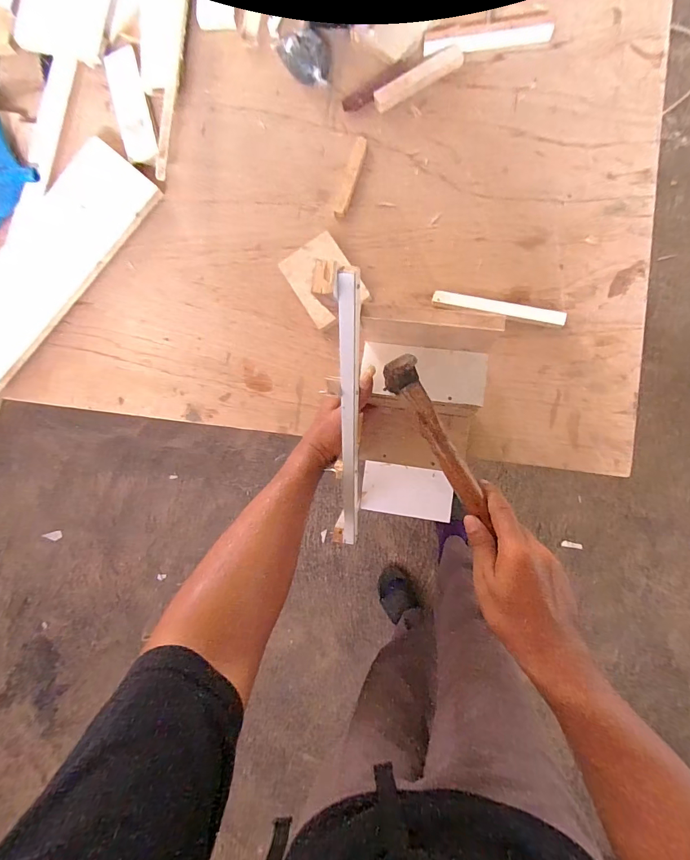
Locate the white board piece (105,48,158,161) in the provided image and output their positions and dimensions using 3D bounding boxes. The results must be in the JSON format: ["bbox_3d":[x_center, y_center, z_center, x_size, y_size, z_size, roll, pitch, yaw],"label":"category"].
[{"bbox_3d":[-0.360,-0.548,0.661,0.052,0.010,0.203,-16,85,6],"label":"white board piece"}]

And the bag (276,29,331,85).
[{"bbox_3d":[-0.061,-0.589,0.613,0.063,0.020,0.102,-35,84,4],"label":"bag"}]

